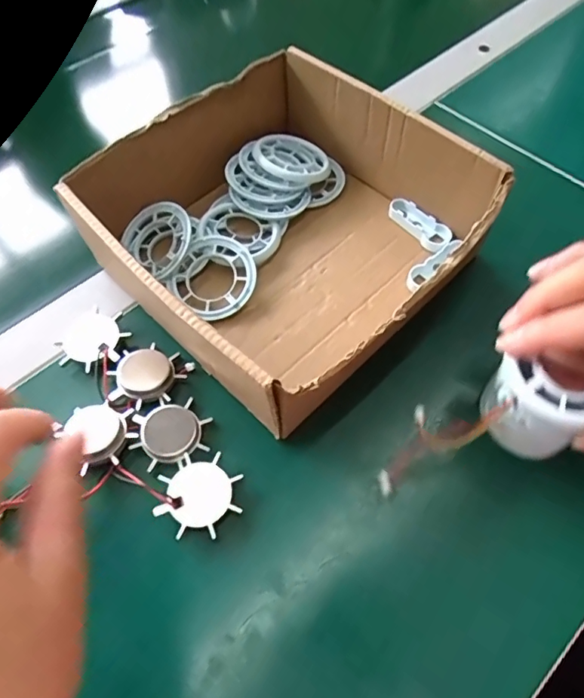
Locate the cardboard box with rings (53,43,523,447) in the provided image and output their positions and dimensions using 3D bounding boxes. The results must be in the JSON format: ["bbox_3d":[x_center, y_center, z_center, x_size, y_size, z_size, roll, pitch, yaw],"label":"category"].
[{"bbox_3d":[-0.001,-0.079,0.319,0.197,0.073,0.206,-40,66,-19],"label":"cardboard box with rings"}]

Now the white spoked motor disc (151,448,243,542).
[{"bbox_3d":[-0.048,0.075,0.261,0.041,0.004,0.041,-2,60,1],"label":"white spoked motor disc"}]

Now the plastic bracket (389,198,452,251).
[{"bbox_3d":[0.088,-0.088,0.354,0.018,0.010,0.048,-36,64,-17],"label":"plastic bracket"}]

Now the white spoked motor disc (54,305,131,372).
[{"bbox_3d":[-0.120,-0.006,0.310,0.037,0.005,0.041,16,62,12],"label":"white spoked motor disc"}]

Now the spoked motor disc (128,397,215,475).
[{"bbox_3d":[-0.068,0.046,0.282,0.041,0.008,0.039,-1,60,2],"label":"spoked motor disc"}]

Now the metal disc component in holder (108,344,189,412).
[{"bbox_3d":[-0.086,0.016,0.299,0.040,0.006,0.040,19,62,13],"label":"metal disc component in holder"}]

